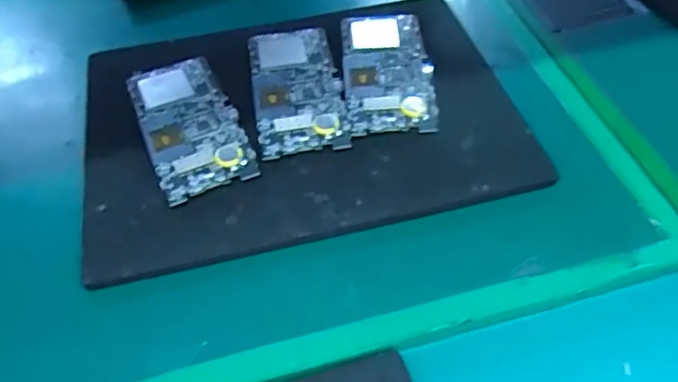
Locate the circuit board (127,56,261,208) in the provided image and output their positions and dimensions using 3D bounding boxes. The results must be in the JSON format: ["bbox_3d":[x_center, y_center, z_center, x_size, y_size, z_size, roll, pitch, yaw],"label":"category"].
[{"bbox_3d":[-0.122,-0.056,0.456,0.071,0.013,0.151,-20,55,-14],"label":"circuit board"}]

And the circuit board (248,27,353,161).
[{"bbox_3d":[-0.036,-0.092,0.476,0.072,0.004,0.153,-8,53,-5],"label":"circuit board"}]

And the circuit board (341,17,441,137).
[{"bbox_3d":[0.042,-0.110,0.489,0.074,0.004,0.157,-1,53,0],"label":"circuit board"}]

